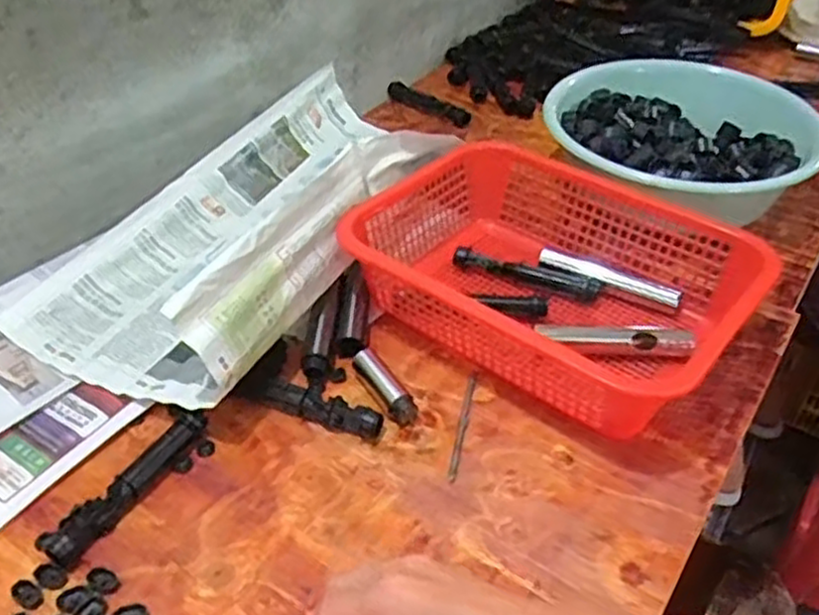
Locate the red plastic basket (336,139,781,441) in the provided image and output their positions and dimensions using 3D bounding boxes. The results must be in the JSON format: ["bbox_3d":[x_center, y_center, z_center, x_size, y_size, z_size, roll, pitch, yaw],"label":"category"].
[{"bbox_3d":[0.118,-0.030,0.685,0.319,0.110,0.242,27,47,28],"label":"red plastic basket"}]

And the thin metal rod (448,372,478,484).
[{"bbox_3d":[0.044,0.095,0.608,0.008,0.009,0.118,10,39,8],"label":"thin metal rod"}]

